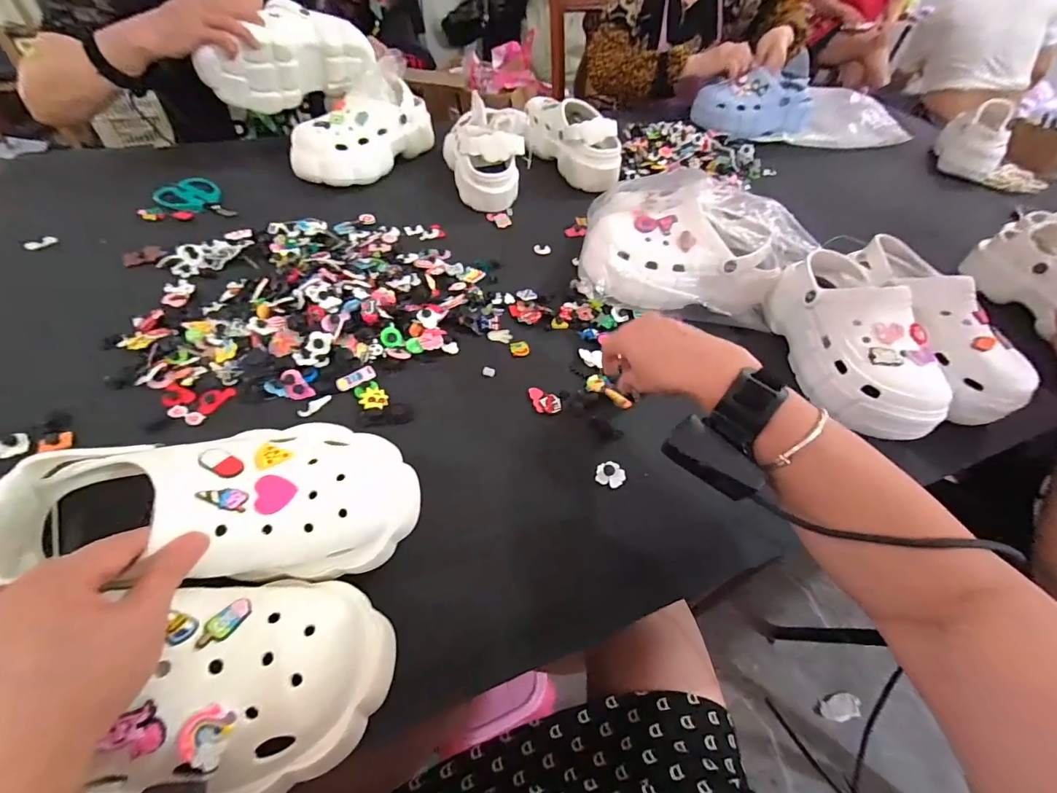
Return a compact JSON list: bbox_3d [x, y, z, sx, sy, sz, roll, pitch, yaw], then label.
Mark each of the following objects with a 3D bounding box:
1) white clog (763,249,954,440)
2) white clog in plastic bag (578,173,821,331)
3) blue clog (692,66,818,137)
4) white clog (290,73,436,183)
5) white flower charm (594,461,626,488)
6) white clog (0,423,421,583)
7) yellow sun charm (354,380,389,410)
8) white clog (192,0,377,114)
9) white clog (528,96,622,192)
[{"bbox_3d":[0.370,-0.071,0.511,0.098,0.097,0.242,-2,52,-7],"label":"white clog"},{"bbox_3d":[0.225,-0.220,0.619,0.299,0.107,0.239,4,51,-2],"label":"white clog in plastic bag"},{"bbox_3d":[0.504,-0.639,0.974,0.258,0.096,0.107,-10,53,-13],"label":"blue clog"},{"bbox_3d":[-0.283,-0.444,0.759,0.109,0.109,0.245,28,54,16],"label":"white clog"},{"bbox_3d":[0.082,0.076,0.443,0.029,0.007,0.027,22,53,11],"label":"white flower charm"},{"bbox_3d":[-0.213,0.073,0.329,0.250,0.074,0.109,4,51,-17],"label":"white clog"},{"bbox_3d":[-0.170,-0.001,0.481,0.027,0.007,0.037,-26,59,-24],"label":"yellow sun charm"},{"bbox_3d":[-0.381,-0.540,0.717,0.254,0.120,0.107,-19,56,-20],"label":"white clog"},{"bbox_3d":[0.074,-0.476,0.817,0.083,0.099,0.240,-25,58,-23],"label":"white clog"}]

